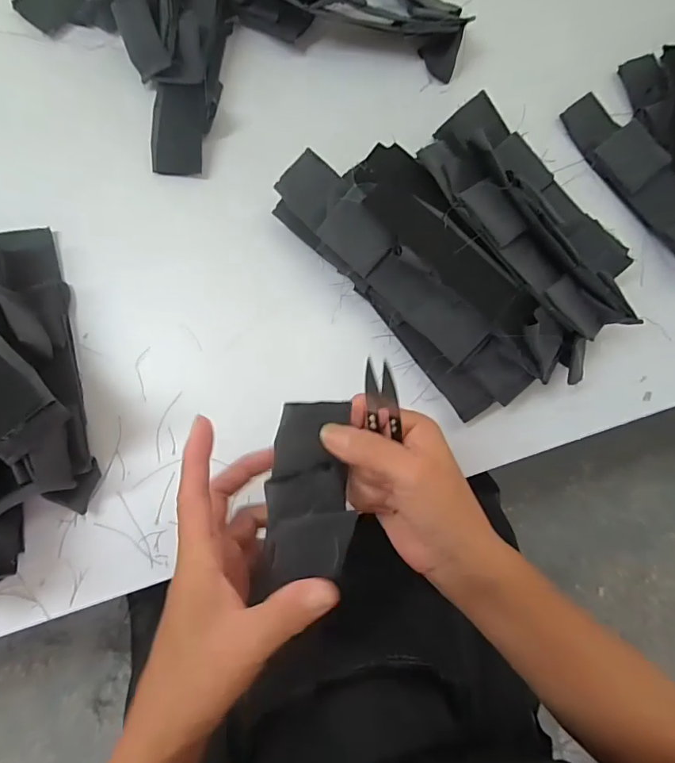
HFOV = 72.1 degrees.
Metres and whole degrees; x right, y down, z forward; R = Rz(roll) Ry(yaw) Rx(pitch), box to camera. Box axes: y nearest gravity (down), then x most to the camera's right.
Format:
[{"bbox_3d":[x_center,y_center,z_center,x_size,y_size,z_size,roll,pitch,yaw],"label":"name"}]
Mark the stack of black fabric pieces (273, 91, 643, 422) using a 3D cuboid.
[{"bbox_3d":[0.112,-0.116,0.386,0.208,0.067,0.265,-42,89,-10],"label":"stack of black fabric pieces"}]

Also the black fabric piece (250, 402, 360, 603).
[{"bbox_3d":[-0.014,0.060,0.247,0.046,0.020,0.095,4,85,-6],"label":"black fabric piece"}]

